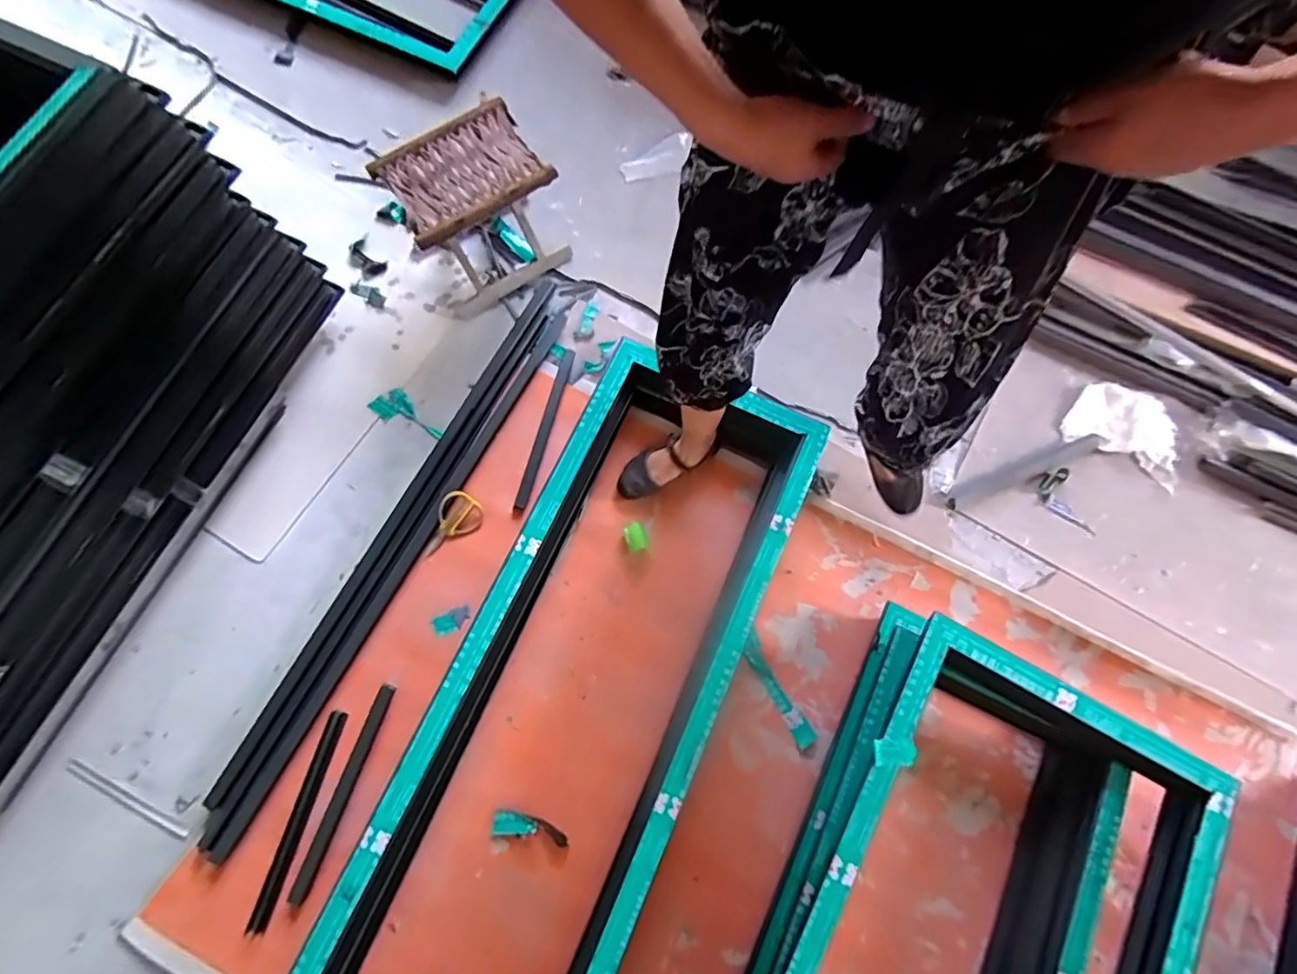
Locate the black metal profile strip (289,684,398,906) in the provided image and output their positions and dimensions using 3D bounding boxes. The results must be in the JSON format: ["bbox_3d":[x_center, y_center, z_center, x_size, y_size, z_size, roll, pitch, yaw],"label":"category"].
[{"bbox_3d":[-0.588,0.584,1.079,0.032,0.009,0.390,18,75,3],"label":"black metal profile strip"}]

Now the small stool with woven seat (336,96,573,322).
[{"bbox_3d":[-0.390,-0.612,1.275,0.323,0.291,0.256,-40,79,-12],"label":"small stool with woven seat"}]

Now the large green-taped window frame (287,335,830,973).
[{"bbox_3d":[-0.133,0.409,1.071,0.484,0.141,1.418,24,75,5],"label":"large green-taped window frame"}]

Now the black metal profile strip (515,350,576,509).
[{"bbox_3d":[-0.239,-0.141,1.294,0.028,0.010,0.390,14,74,2],"label":"black metal profile strip"}]

